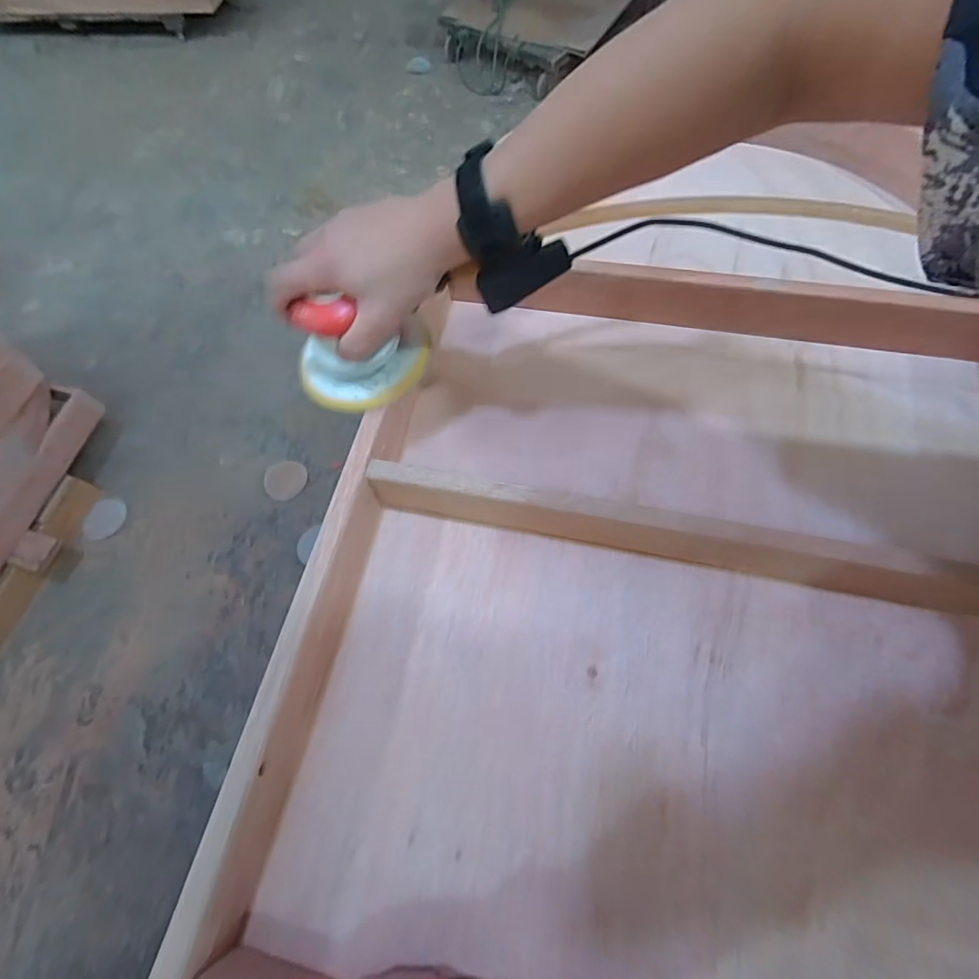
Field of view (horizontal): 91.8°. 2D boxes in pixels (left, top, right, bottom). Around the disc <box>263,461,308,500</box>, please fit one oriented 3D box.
[{"bbox_3d":[-0.571,-0.029,1.327,0.117,0.012,0.116,-1,71,3],"label":"disc"}]

